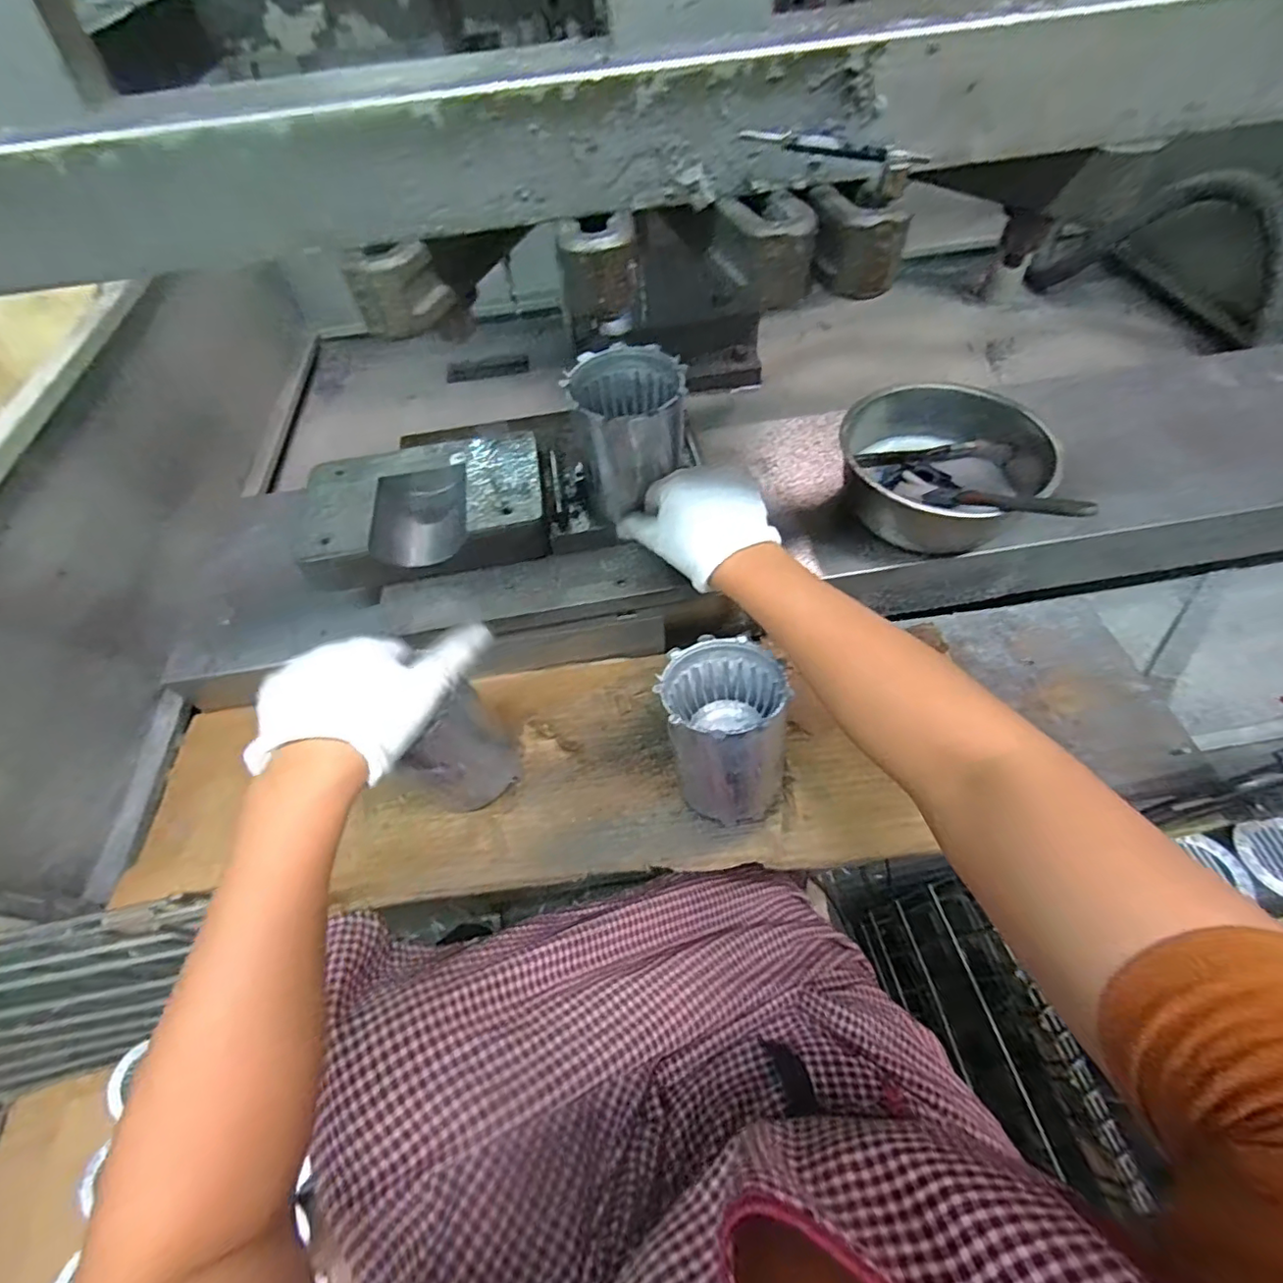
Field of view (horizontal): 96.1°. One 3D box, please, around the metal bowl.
[{"bbox_3d":[0.289,-0.169,0.559,0.193,0.069,0.168,-37,62,-19],"label":"metal bowl"}]

